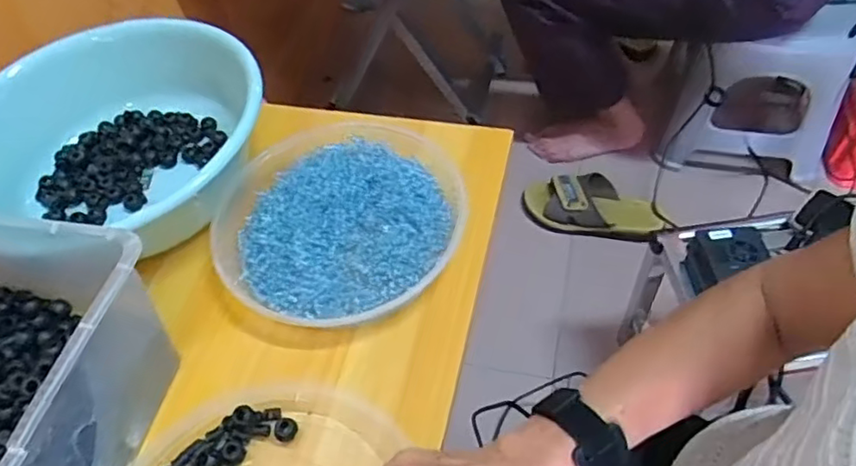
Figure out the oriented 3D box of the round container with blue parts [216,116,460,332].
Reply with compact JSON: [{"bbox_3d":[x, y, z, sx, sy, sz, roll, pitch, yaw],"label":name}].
[{"bbox_3d":[-0.089,-0.016,0.568,0.222,0.027,0.219,-3,53,4],"label":"round container with blue parts"}]

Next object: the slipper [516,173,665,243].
[{"bbox_3d":[0.309,-0.055,1.158,0.257,0.067,0.110,12,56,14],"label":"slipper"}]

